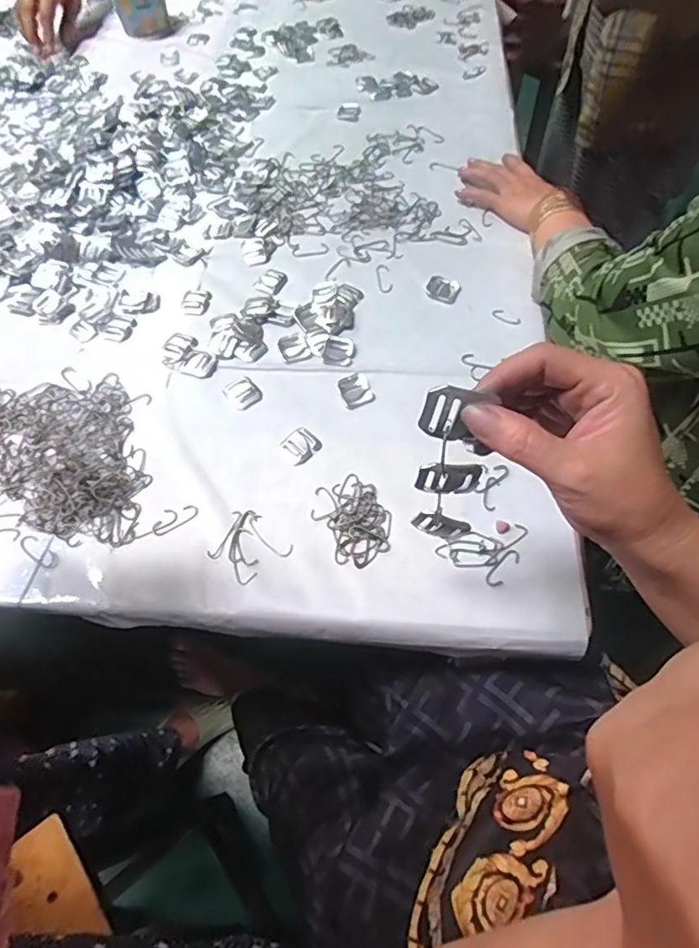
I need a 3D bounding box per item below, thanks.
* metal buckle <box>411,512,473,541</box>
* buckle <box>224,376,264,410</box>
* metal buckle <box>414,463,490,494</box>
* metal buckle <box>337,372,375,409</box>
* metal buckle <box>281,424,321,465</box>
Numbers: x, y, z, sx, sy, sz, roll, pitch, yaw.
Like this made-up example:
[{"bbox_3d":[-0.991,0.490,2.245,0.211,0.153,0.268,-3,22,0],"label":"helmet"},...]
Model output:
[{"bbox_3d":[0.060,0.034,0.361,0.037,0.024,0.005,14,59,15],"label":"metal buckle"},{"bbox_3d":[-0.108,-0.083,0.553,0.030,0.004,0.038,-36,64,-16],"label":"buckle"},{"bbox_3d":[0.057,0.003,0.309,0.037,0.023,0.006,5,57,9],"label":"metal buckle"},{"bbox_3d":[0.006,-0.084,0.545,0.032,0.006,0.038,-23,61,-9],"label":"metal buckle"},{"bbox_3d":[-0.047,-0.029,0.519,0.032,0.004,0.032,-40,65,-18],"label":"metal buckle"}]

